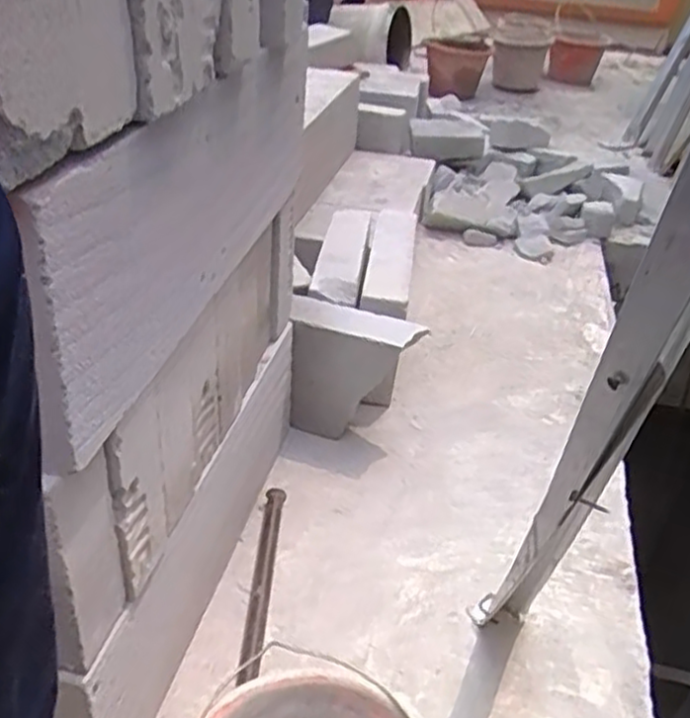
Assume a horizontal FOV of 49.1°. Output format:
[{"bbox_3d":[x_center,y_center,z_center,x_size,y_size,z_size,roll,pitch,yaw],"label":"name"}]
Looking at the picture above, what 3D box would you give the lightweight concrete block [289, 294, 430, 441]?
[{"bbox_3d":[0.008,0.023,1.181,0.193,0.204,0.085,11,34,10],"label":"lightweight concrete block"}]

